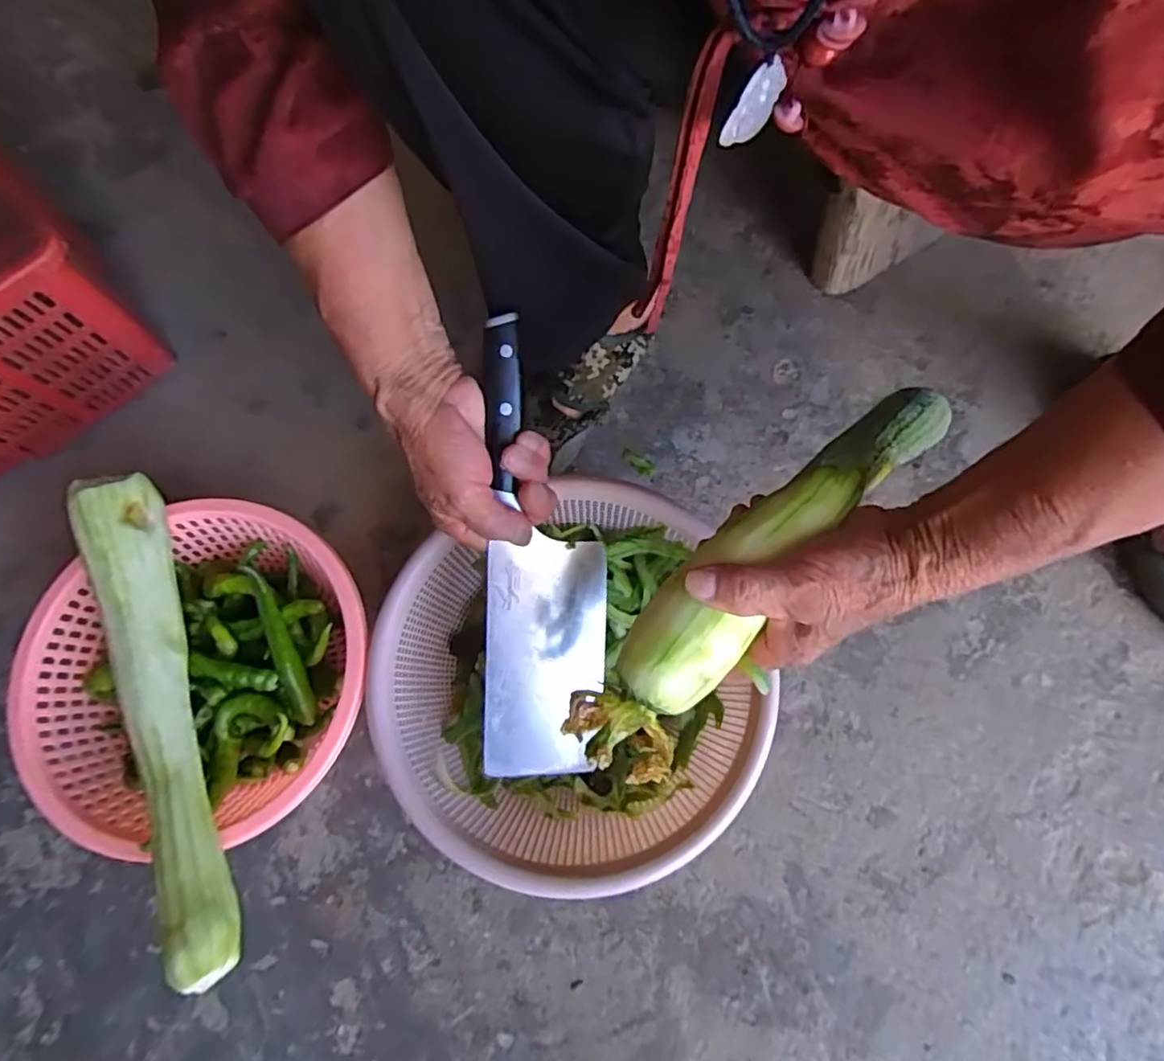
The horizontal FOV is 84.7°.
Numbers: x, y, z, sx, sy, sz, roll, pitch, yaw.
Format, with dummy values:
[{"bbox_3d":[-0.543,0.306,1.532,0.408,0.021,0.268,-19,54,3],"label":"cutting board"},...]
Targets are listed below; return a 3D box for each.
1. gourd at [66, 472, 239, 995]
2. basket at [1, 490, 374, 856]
[{"bbox_3d":[-0.275,0.114,0.411,0.044,0.046,0.319,-21,74,-4],"label":"gourd"},{"bbox_3d":[-0.272,0.111,0.487,0.236,0.098,0.228,-38,76,-9],"label":"basket"}]

